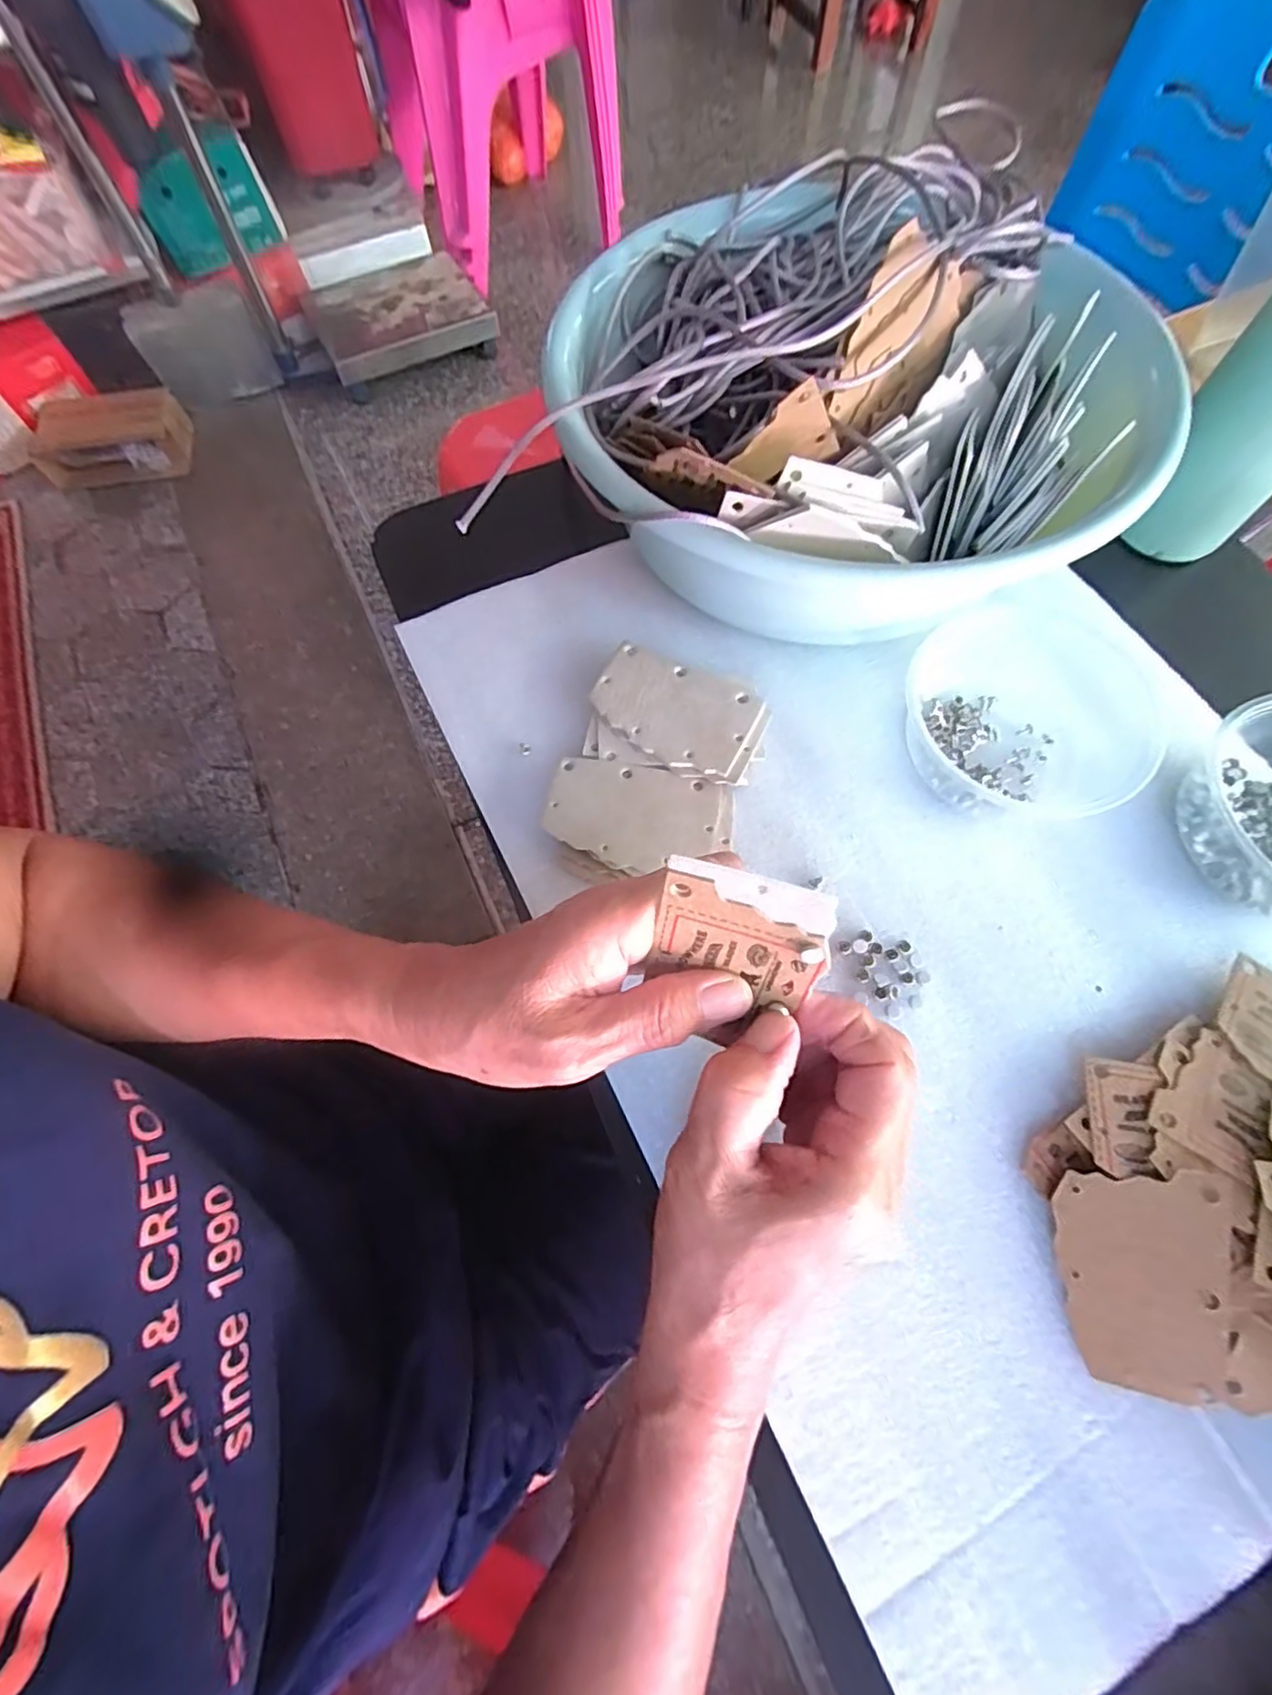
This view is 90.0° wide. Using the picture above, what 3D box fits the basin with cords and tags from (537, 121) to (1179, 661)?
[{"bbox_3d":[0.095,-0.221,0.345,0.264,0.113,0.272,0,68,1],"label":"basin with cords and tags"}]

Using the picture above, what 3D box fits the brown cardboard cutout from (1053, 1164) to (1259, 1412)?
[{"bbox_3d":[0.195,0.162,0.239,0.062,0.006,0.076,3,79,15],"label":"brown cardboard cutout"}]

